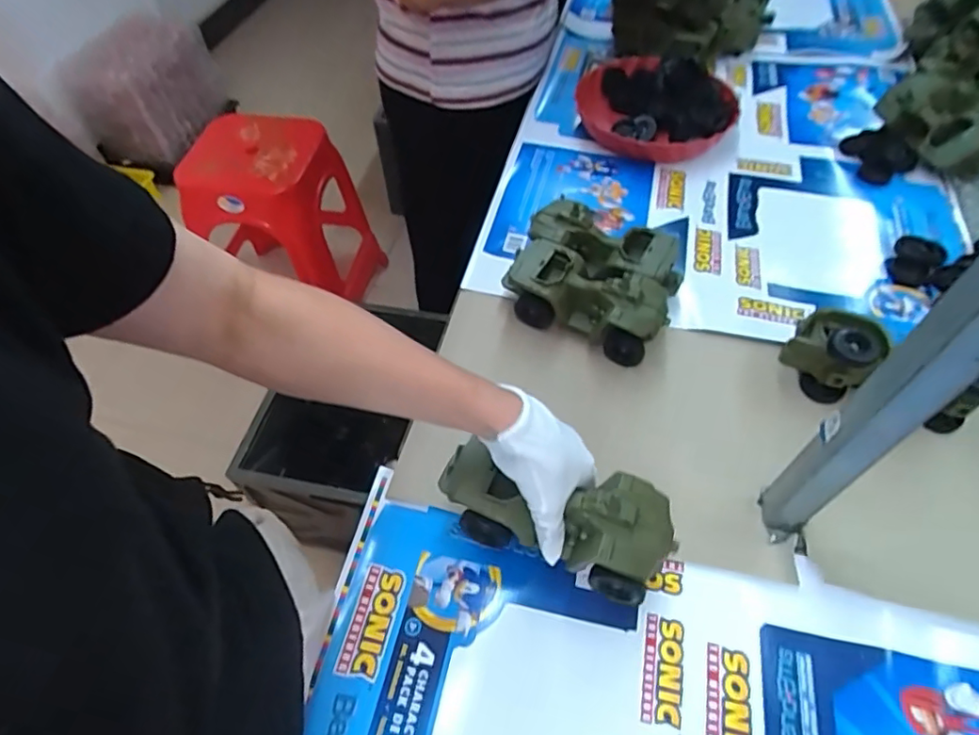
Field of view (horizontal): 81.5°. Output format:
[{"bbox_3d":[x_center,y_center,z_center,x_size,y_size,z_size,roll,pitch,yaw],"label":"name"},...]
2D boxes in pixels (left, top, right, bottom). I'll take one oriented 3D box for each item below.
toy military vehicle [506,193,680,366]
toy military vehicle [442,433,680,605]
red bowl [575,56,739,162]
[{"bbox_3d":[0.122,-0.107,0.668,0.189,0.076,0.147,24,58,17],"label":"toy military vehicle"},{"bbox_3d":[0.048,0.115,0.460,0.186,0.076,0.081,14,55,14],"label":"toy military vehicle"},{"bbox_3d":[0.258,-0.405,0.895,0.231,0.064,0.237,-1,54,1],"label":"red bowl"}]

